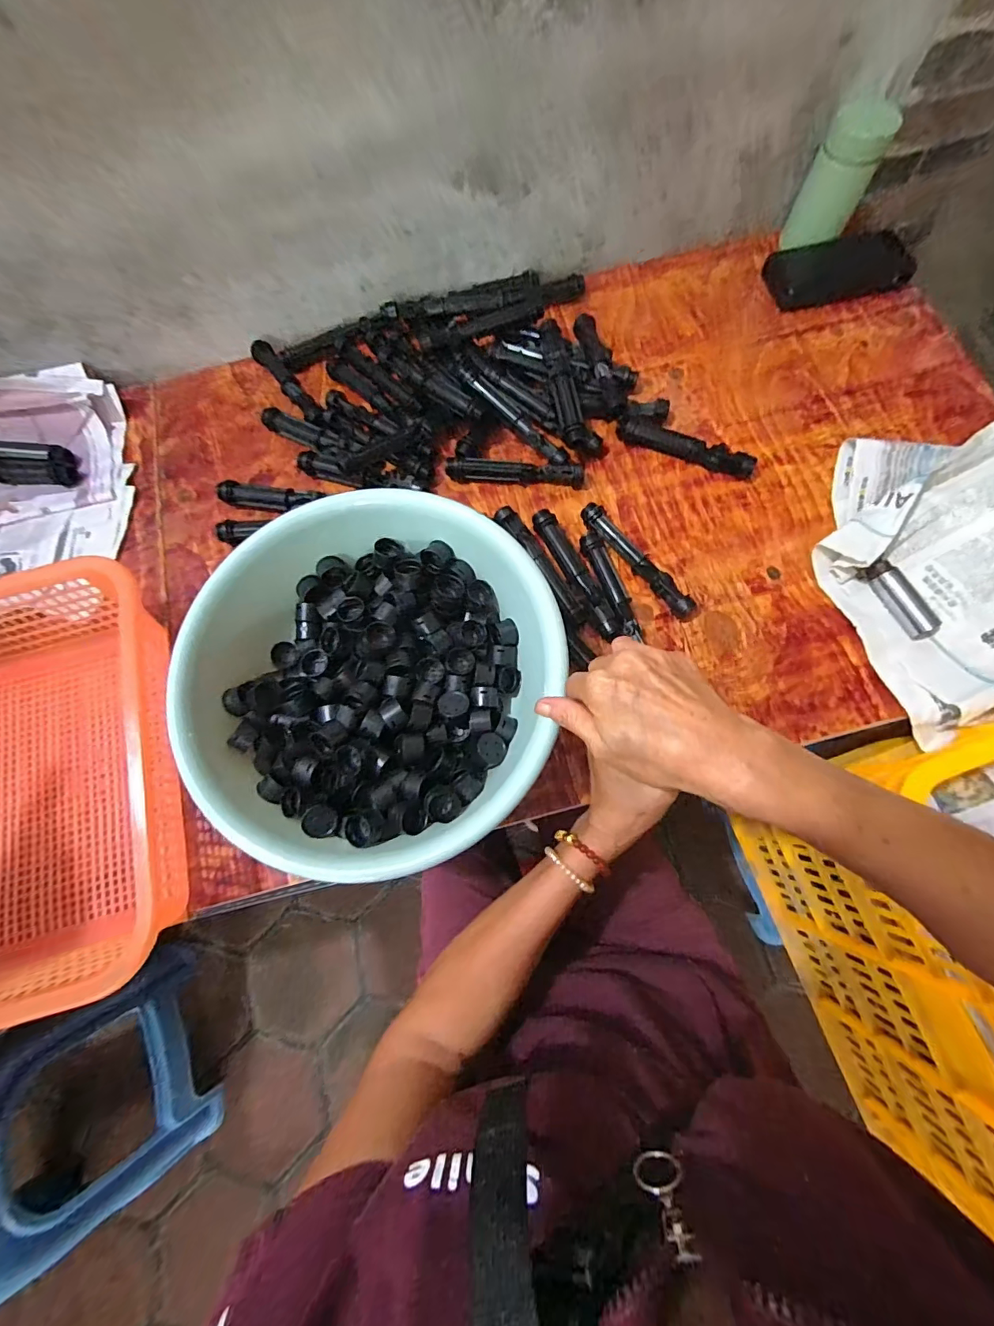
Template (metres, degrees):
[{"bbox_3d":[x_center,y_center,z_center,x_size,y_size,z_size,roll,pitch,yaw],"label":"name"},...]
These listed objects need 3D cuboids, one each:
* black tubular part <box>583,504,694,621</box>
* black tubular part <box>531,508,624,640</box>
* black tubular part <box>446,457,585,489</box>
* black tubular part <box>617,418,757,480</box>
[{"bbox_3d":[0.139,-0.102,0.466,0.029,0.022,0.145,-39,76,-9],"label":"black tubular part"},{"bbox_3d":[0.077,-0.087,0.466,0.023,0.026,0.149,-24,75,-5],"label":"black tubular part"},{"bbox_3d":[0.018,-0.200,0.498,0.143,0.021,0.019,4,74,3],"label":"black tubular part"},{"bbox_3d":[0.198,-0.228,0.501,0.142,0.027,0.024,23,76,8],"label":"black tubular part"}]

